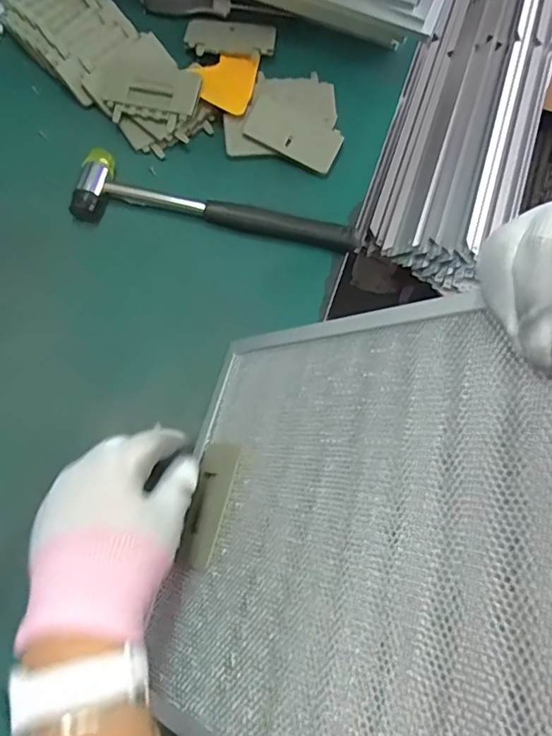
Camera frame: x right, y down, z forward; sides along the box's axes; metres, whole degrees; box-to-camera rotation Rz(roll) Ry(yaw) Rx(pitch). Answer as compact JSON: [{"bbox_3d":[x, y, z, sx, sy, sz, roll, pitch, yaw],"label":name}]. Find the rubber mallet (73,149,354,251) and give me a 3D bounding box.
[{"bbox_3d":[-0.049,-0.137,0.480,0.242,0.023,0.059,11,72,0],"label":"rubber mallet"}]

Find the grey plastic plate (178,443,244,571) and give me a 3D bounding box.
[{"bbox_3d":[-0.047,0.093,0.386,0.004,0.038,0.084,30,67,-38],"label":"grey plastic plate"}]

